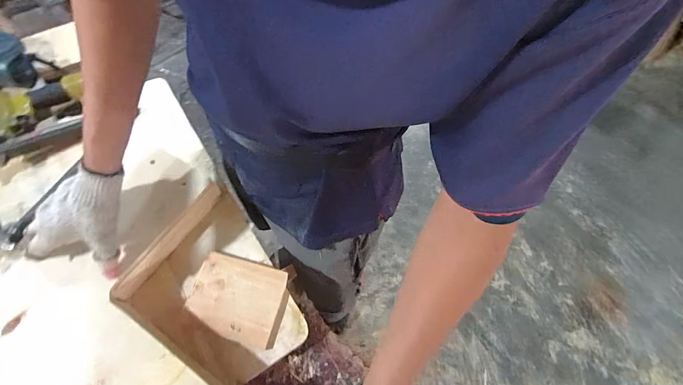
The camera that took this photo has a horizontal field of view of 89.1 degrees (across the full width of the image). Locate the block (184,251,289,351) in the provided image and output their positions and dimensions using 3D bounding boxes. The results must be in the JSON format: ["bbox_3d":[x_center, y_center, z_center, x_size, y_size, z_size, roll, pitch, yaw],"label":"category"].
[{"bbox_3d":[-0.152,0.158,0.515,0.137,0.013,0.108,14,64,6],"label":"block"}]

